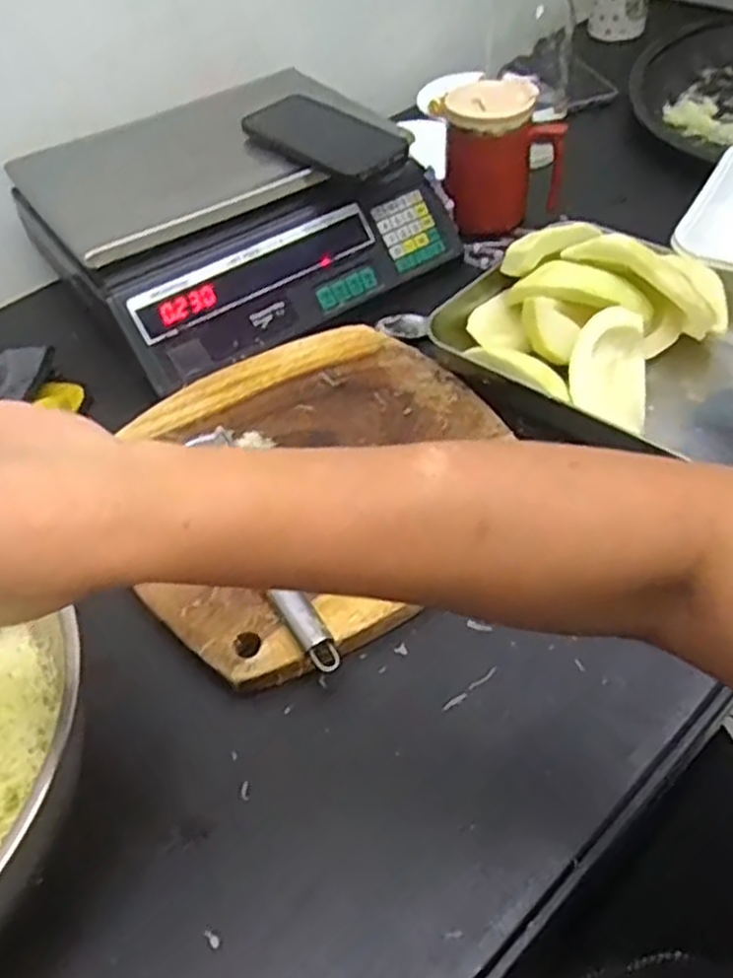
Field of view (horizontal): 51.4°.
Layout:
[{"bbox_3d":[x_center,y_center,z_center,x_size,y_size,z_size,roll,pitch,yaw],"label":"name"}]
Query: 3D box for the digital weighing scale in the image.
[{"bbox_3d":[-0.106,-0.263,0.723,0.348,0.125,0.244,-29,52,-18],"label":"digital weighing scale"}]

